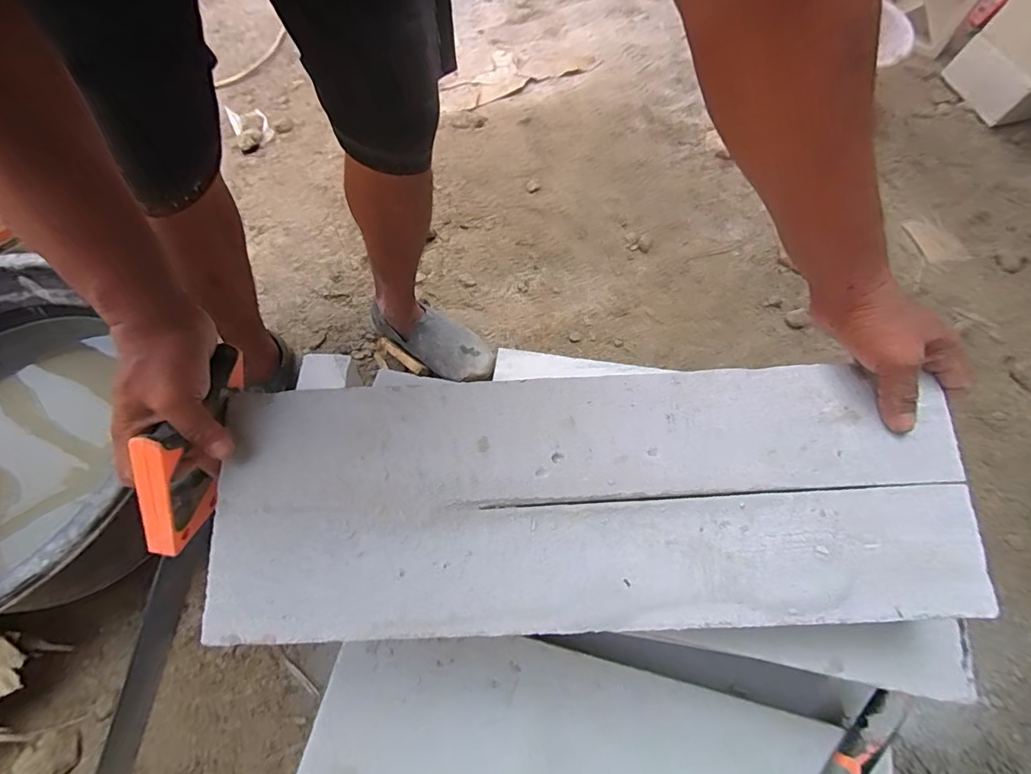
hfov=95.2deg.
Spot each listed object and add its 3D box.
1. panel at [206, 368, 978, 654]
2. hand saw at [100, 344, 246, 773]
[{"bbox_3d":[0.053,0.088,0.374,0.574,0.006,0.198,-2,75,1],"label":"panel"},{"bbox_3d":[-0.304,0.214,0.386,0.039,0.102,0.500,16,93,9],"label":"hand saw"}]

